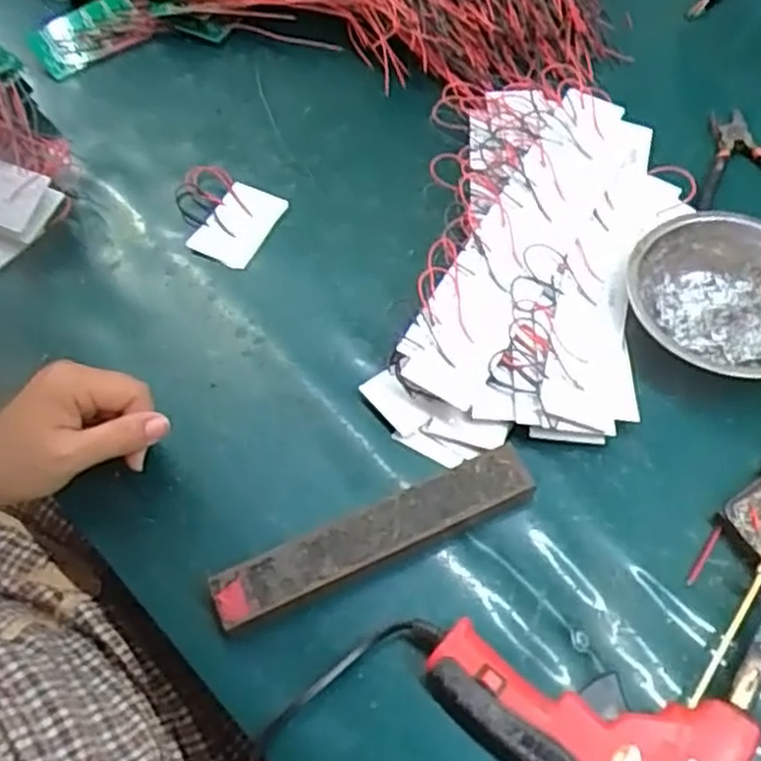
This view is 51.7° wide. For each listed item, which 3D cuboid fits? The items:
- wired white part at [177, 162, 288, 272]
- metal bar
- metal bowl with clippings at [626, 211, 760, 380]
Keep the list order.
[{"bbox_3d":[-0.120,-0.123,0.589,0.084,0.012,0.068,24,64,16],"label":"wired white part"},{"bbox_3d":[-0.003,0.089,0.446,0.187,0.016,0.034,-22,61,-9],"label":"metal bar"},{"bbox_3d":[0.228,-0.057,0.516,0.126,0.033,0.119,33,67,20],"label":"metal bowl with clippings"}]

